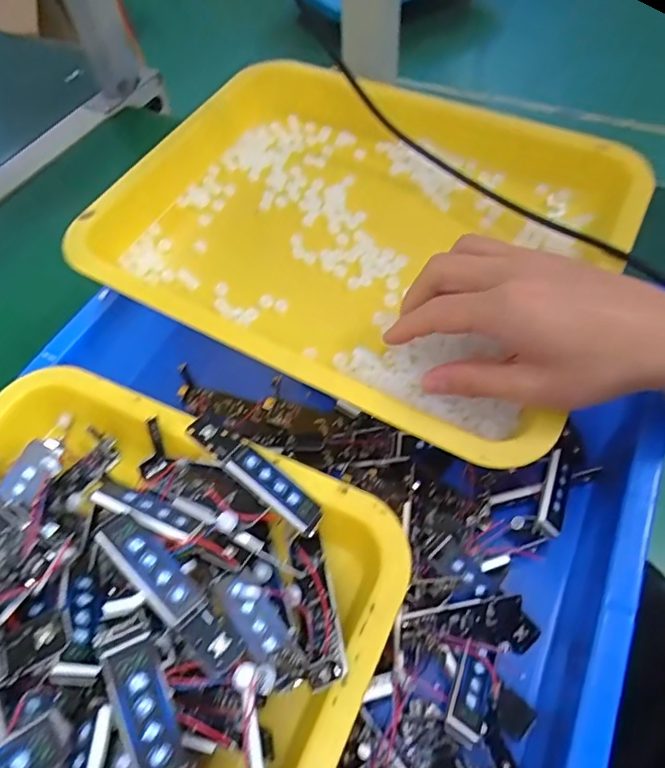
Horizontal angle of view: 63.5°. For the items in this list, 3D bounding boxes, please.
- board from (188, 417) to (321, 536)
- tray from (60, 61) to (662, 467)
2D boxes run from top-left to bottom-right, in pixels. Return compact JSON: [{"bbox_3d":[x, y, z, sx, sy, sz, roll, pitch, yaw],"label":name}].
[{"bbox_3d":[-0.038,0.043,0.265,0.078,0.011,0.018,39,66,5],"label":"board"},{"bbox_3d":[0.016,-0.115,0.372,0.332,0.056,0.276,22,61,18],"label":"tray"}]

